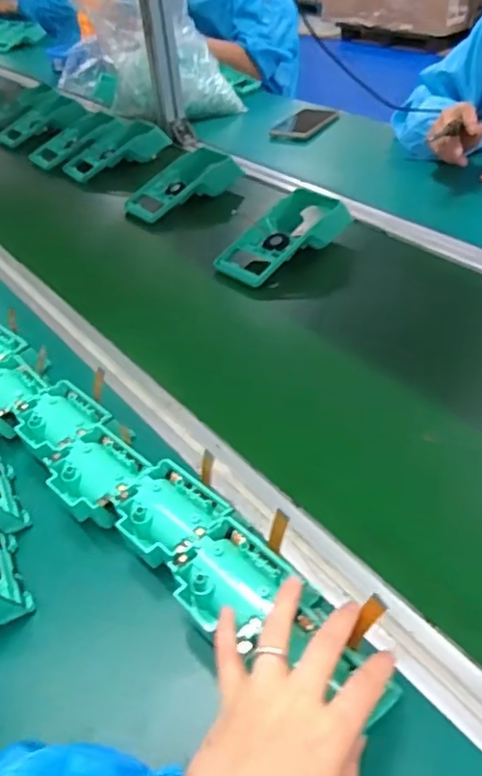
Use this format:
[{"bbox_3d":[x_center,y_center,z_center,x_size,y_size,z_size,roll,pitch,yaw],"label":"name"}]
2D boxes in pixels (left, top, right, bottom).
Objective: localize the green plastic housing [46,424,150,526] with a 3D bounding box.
[{"bbox_3d":[-0.110,0.074,0.488,0.076,0.037,0.068,20,48,27],"label":"green plastic housing"}]

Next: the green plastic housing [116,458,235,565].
[{"bbox_3d":[-0.049,0.100,0.454,0.068,0.042,0.073,-36,49,-28],"label":"green plastic housing"}]

